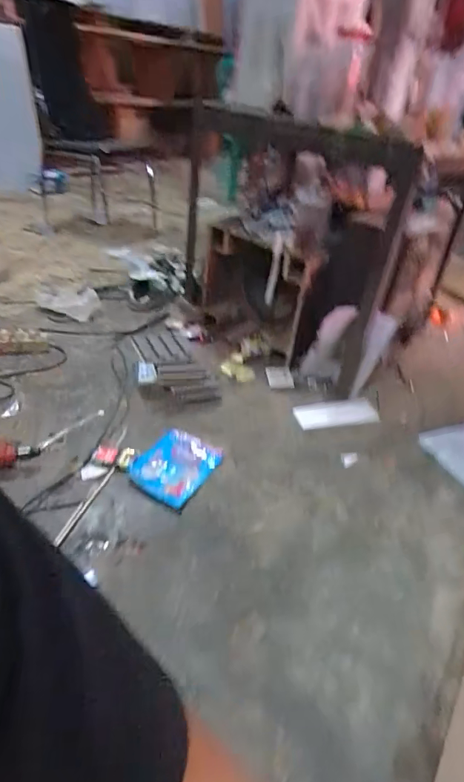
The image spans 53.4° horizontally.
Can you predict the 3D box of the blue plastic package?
[{"bbox_3d":[-0.134,0.175,1.130,0.175,0.012,0.219,21,39,21],"label":"blue plastic package"}]

